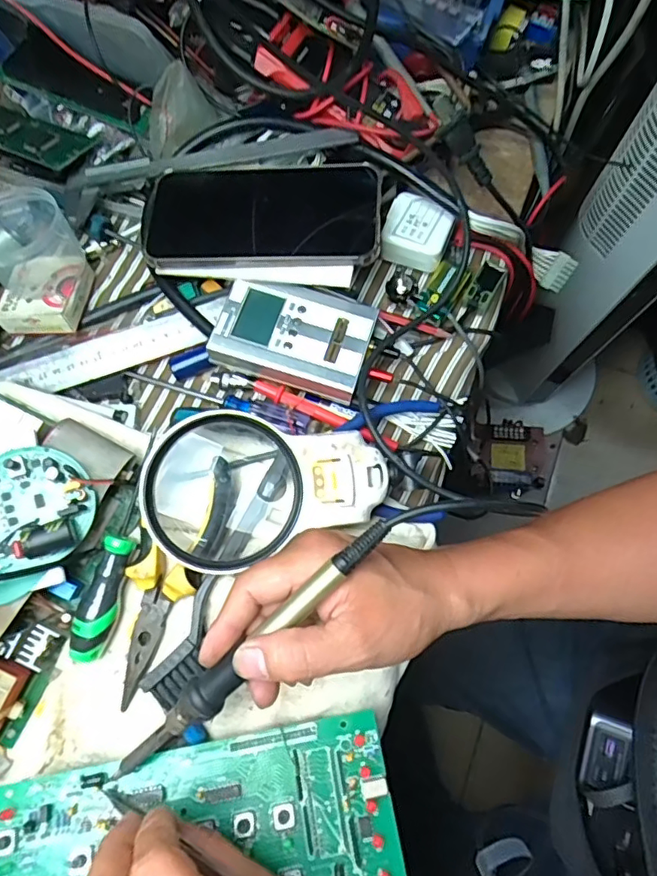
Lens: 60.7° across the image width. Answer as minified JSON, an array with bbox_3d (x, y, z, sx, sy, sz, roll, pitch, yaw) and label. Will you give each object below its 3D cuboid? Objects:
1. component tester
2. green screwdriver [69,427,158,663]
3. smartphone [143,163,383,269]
[{"bbox_3d":[-0.024,-0.070,0.393,0.102,0.030,0.068,17,76,5],"label":"component tester"},{"bbox_3d":[-0.135,0.067,0.360,0.026,0.022,0.144,13,75,4],"label":"green screwdriver"},{"bbox_3d":[-0.048,-0.159,0.389,0.164,0.013,0.090,-2,75,0],"label":"smartphone"}]

